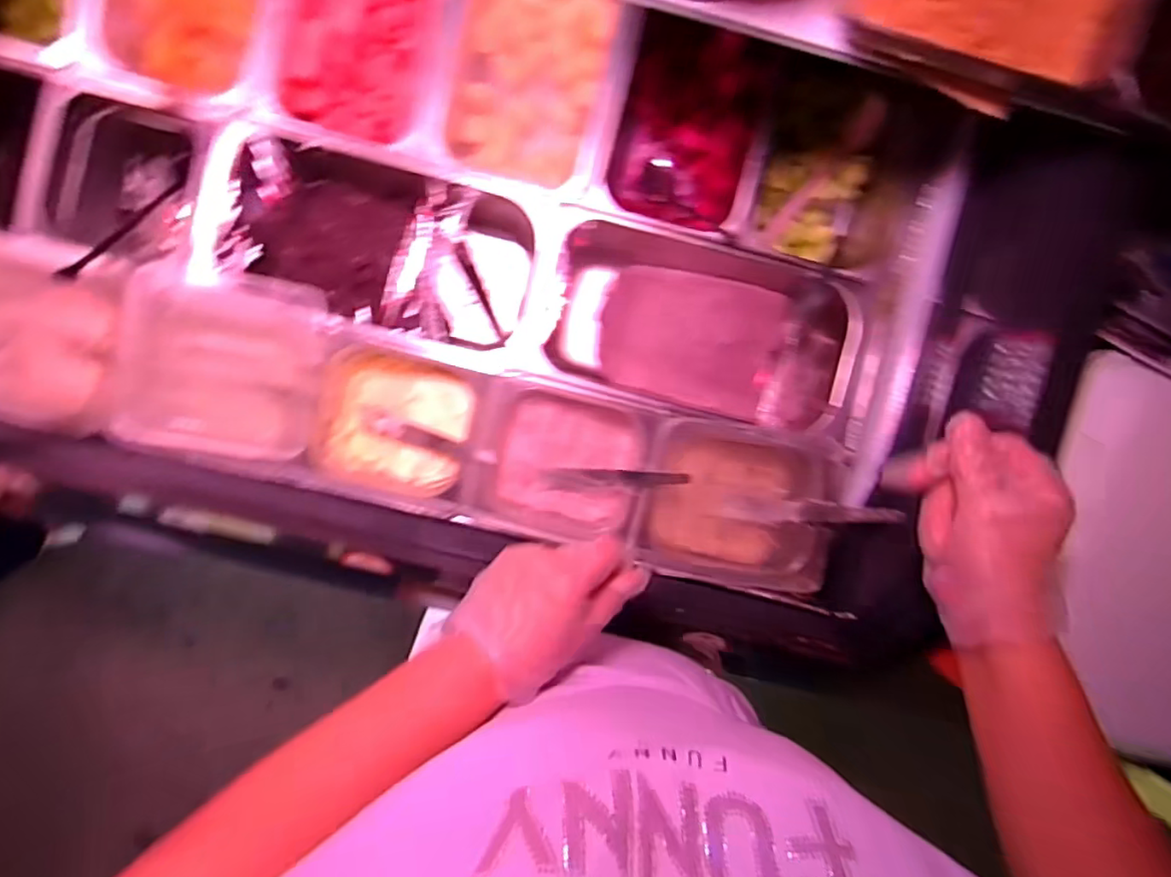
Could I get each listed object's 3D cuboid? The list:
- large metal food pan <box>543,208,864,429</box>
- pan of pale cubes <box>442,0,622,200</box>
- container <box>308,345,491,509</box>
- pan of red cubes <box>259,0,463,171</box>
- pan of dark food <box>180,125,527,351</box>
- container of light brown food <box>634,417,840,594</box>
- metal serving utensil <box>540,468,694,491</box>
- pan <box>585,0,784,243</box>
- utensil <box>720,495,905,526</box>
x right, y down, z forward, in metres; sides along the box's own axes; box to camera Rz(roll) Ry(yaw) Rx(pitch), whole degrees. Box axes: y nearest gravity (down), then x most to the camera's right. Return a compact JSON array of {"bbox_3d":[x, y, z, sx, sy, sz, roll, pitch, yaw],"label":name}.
[{"bbox_3d":[0.127,-0.118,0.681,0.310,0.151,0.175,17,93,-5],"label":"large metal food pan"},{"bbox_3d":[-0.062,-0.367,0.627,0.145,0.099,0.225,11,94,-4],"label":"pan of pale cubes"},{"bbox_3d":[-0.192,-0.015,0.643,0.178,0.083,0.151,14,94,-5],"label":"container"},{"bbox_3d":[-0.205,-0.423,0.598,0.168,0.081,0.264,14,94,-5],"label":"pan of red cubes"},{"bbox_3d":[-0.215,-0.198,0.631,0.309,0.111,0.155,13,94,-5],"label":"pan of dark food"},{"bbox_3d":[0.159,0.074,0.655,0.200,0.072,0.171,10,94,-4],"label":"container of light brown food"},{"bbox_3d":[0.030,0.043,0.631,0.158,0.021,0.023,-2,95,22],"label":"metal serving utensil"},{"bbox_3d":[0.094,-0.308,0.633,0.163,0.101,0.179,14,94,-5],"label":"pan"},{"bbox_3d":[0.227,0.077,0.623,0.021,0.184,0.030,-12,97,-46],"label":"utensil"}]

